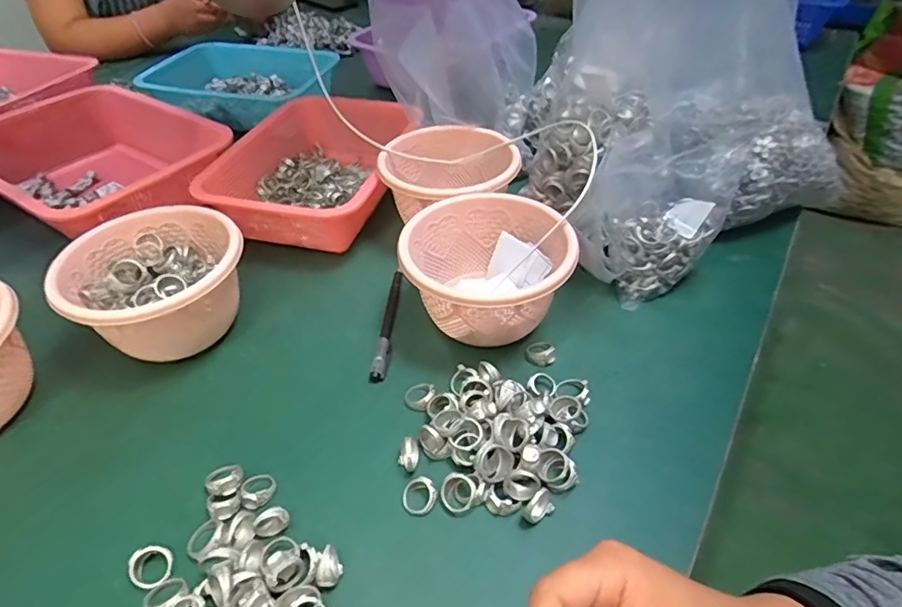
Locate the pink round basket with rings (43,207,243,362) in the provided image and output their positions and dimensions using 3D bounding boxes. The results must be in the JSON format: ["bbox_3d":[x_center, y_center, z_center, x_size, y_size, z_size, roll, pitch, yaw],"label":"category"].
[{"bbox_3d":[-0.263,-0.016,0.473,0.131,0.078,0.147,24,49,28],"label":"pink round basket with rings"}]

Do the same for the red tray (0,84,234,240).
[{"bbox_3d":[-0.447,-0.172,0.656,0.298,0.089,0.225,22,48,26],"label":"red tray"}]

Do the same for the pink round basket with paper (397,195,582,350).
[{"bbox_3d":[0.031,-0.024,0.470,0.138,0.087,0.141,0,44,0],"label":"pink round basket with paper"}]

